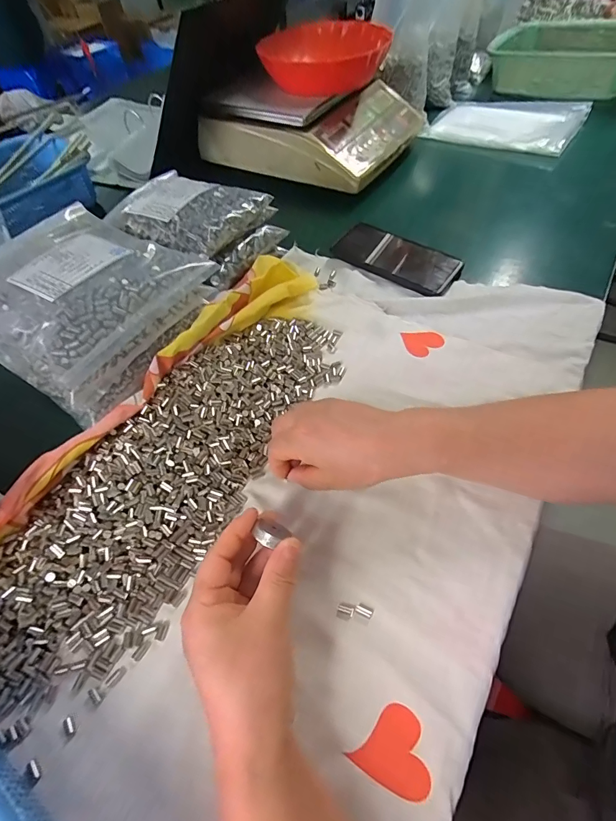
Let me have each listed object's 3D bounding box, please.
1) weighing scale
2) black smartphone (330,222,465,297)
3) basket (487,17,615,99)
[{"bbox_3d":[0.010,-0.524,0.711,0.325,0.102,0.282,25,61,21],"label":"weighing scale"},{"bbox_3d":[0.114,-0.204,0.518,0.168,0.011,0.077,34,65,25],"label":"black smartphone"},{"bbox_3d":[0.538,-0.739,0.814,0.290,0.075,0.285,17,58,16],"label":"basket"}]

